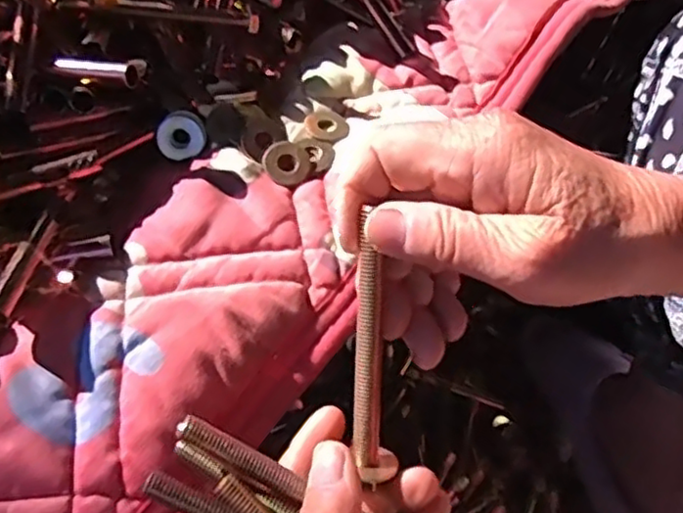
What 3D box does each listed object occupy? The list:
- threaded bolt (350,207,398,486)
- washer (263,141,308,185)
[{"bbox_3d":[0.009,0.034,0.239,0.010,0.092,0.012,0,13,-2],"label":"threaded bolt"},{"bbox_3d":[-0.030,-0.049,0.353,0.025,0.004,0.023,2,73,-8],"label":"washer"}]

